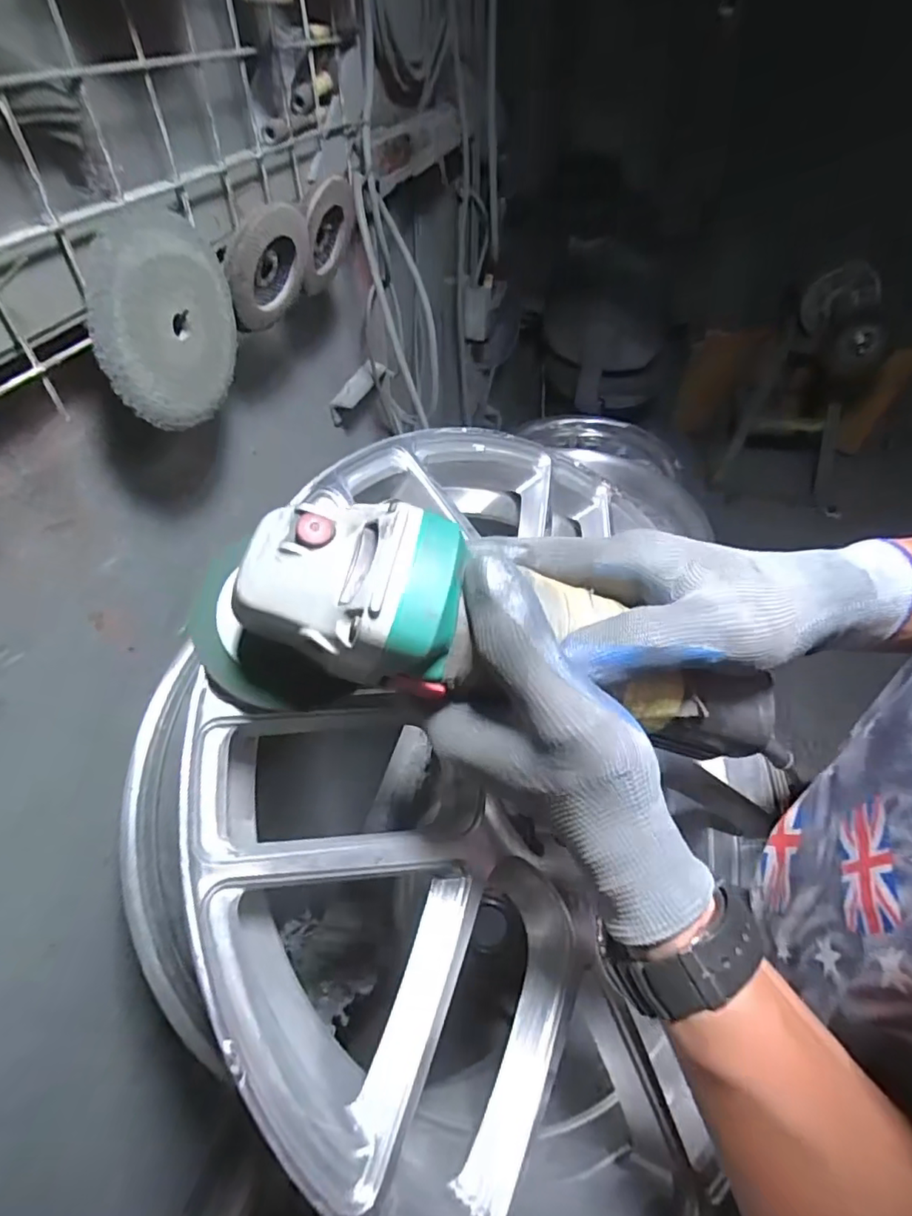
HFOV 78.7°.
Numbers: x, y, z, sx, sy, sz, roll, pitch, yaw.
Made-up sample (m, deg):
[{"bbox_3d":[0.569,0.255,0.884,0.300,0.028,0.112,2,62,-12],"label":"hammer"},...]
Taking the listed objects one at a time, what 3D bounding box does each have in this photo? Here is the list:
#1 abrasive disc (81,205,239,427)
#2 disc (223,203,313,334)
[{"bbox_3d":[-0.191,-0.191,0.373,0.019,0.118,0.125,8,47,8],"label":"abrasive disc"},{"bbox_3d":[-0.147,-0.271,0.442,0.010,0.094,0.094,33,65,2],"label":"disc"}]

